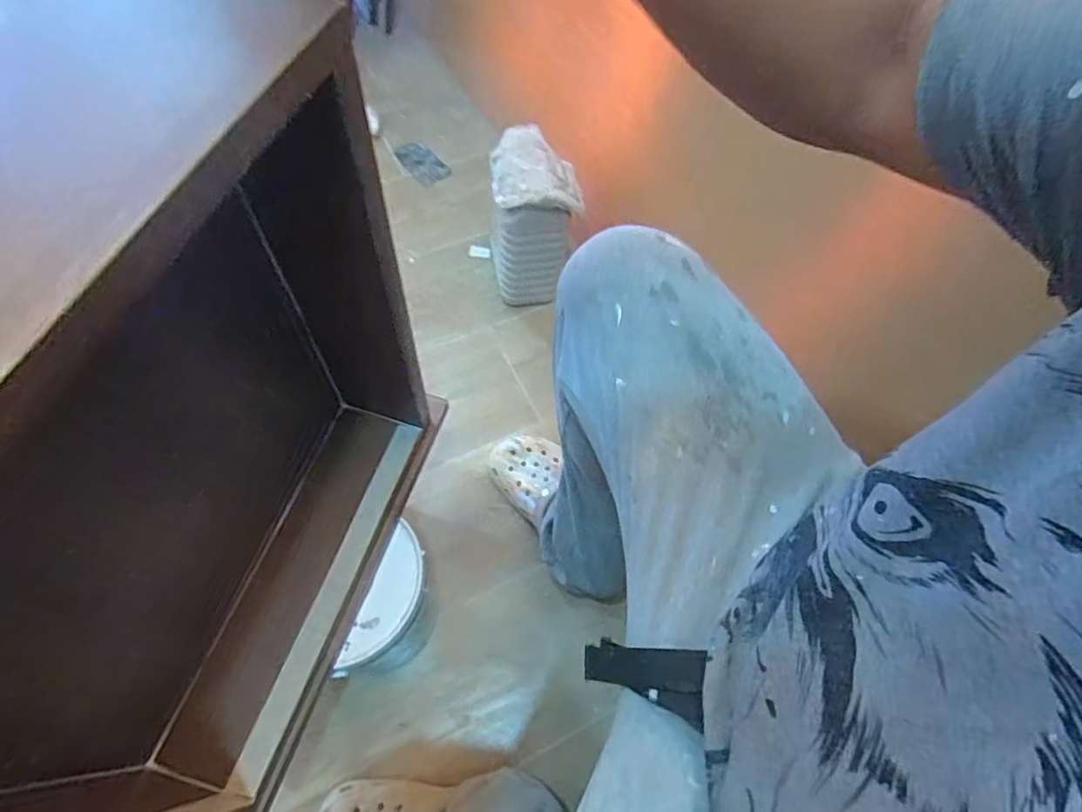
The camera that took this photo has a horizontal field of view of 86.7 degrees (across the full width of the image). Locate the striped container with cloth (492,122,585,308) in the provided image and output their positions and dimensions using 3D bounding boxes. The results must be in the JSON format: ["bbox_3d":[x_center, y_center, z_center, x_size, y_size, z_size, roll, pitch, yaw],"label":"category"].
[{"bbox_3d":[-0.013,-0.289,0.932,0.123,0.264,0.128,1,64,-2],"label":"striped container with cloth"}]

